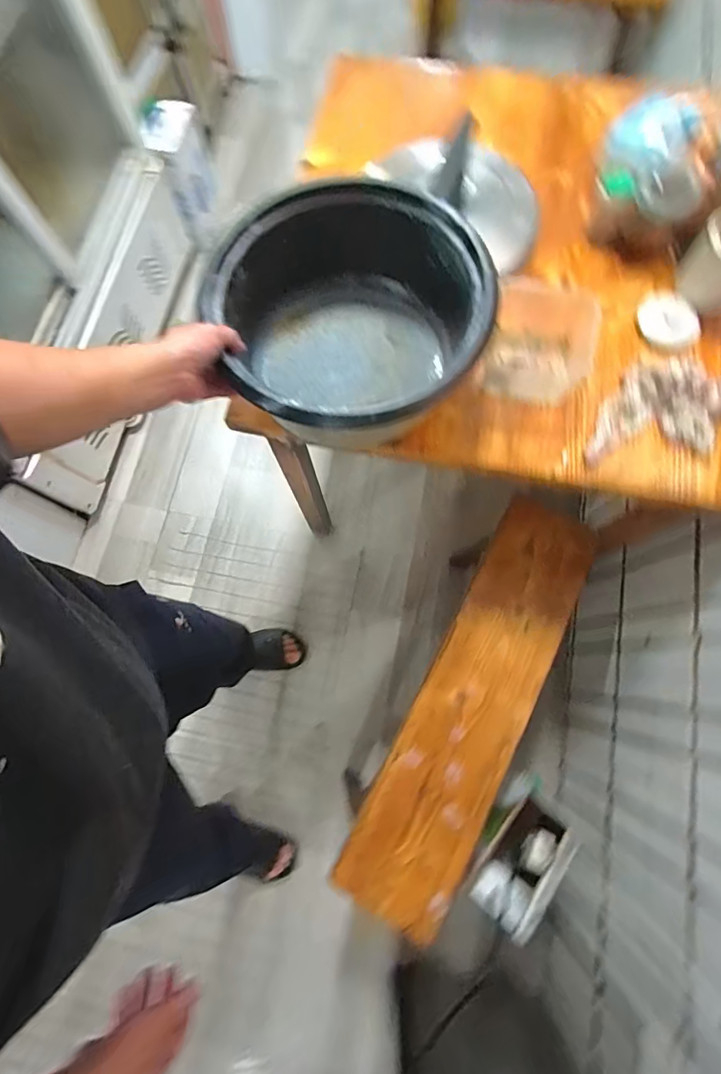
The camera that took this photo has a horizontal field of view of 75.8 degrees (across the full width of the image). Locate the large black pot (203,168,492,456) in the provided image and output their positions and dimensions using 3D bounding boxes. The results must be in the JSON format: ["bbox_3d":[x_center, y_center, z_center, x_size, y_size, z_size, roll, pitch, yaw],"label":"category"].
[{"bbox_3d":[-0.006,-0.278,0.633,0.335,0.157,0.330,0,75,2],"label":"large black pot"}]

